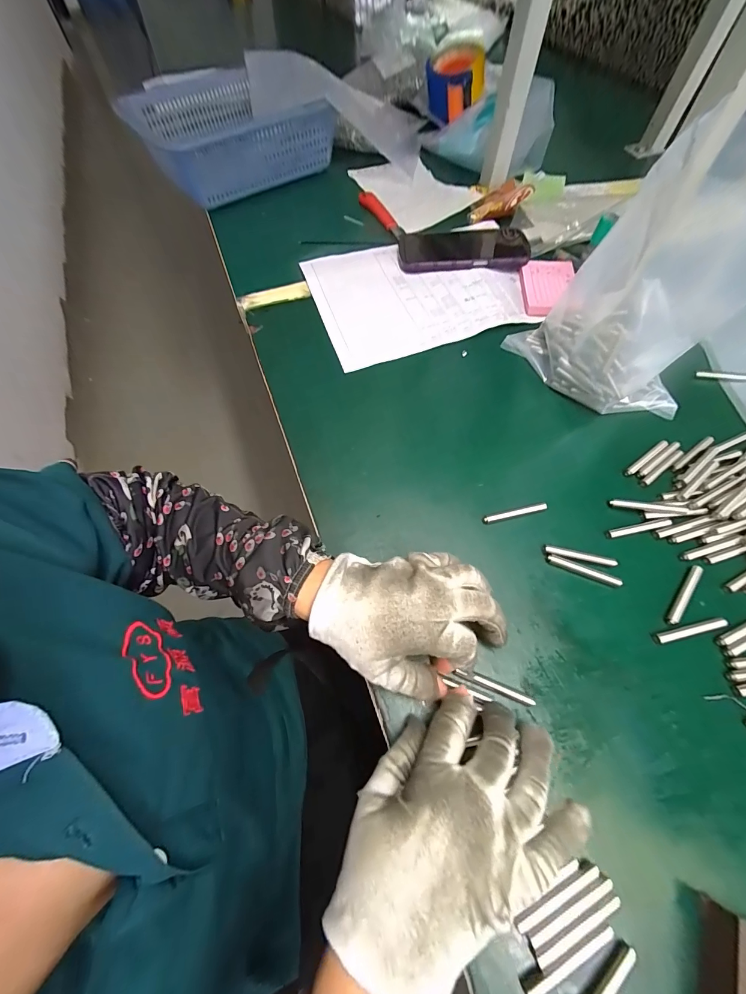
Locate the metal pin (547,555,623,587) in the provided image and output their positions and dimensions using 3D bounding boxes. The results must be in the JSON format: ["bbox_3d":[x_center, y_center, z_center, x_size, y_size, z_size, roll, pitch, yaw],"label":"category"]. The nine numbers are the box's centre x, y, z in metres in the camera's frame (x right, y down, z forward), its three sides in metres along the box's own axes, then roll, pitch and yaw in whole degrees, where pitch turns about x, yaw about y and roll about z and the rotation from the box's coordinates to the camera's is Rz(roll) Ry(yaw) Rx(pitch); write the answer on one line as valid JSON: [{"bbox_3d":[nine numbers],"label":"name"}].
[{"bbox_3d":[0.176,0.062,0.307,0.059,0.004,0.007,21,83,11],"label":"metal pin"}]

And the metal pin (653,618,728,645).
[{"bbox_3d":[0.247,0.104,0.288,0.059,0.005,0.008,-12,63,-5],"label":"metal pin"}]

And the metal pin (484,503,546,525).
[{"bbox_3d":[0.130,0.015,0.336,0.056,0.004,0.008,-13,89,3],"label":"metal pin"}]

